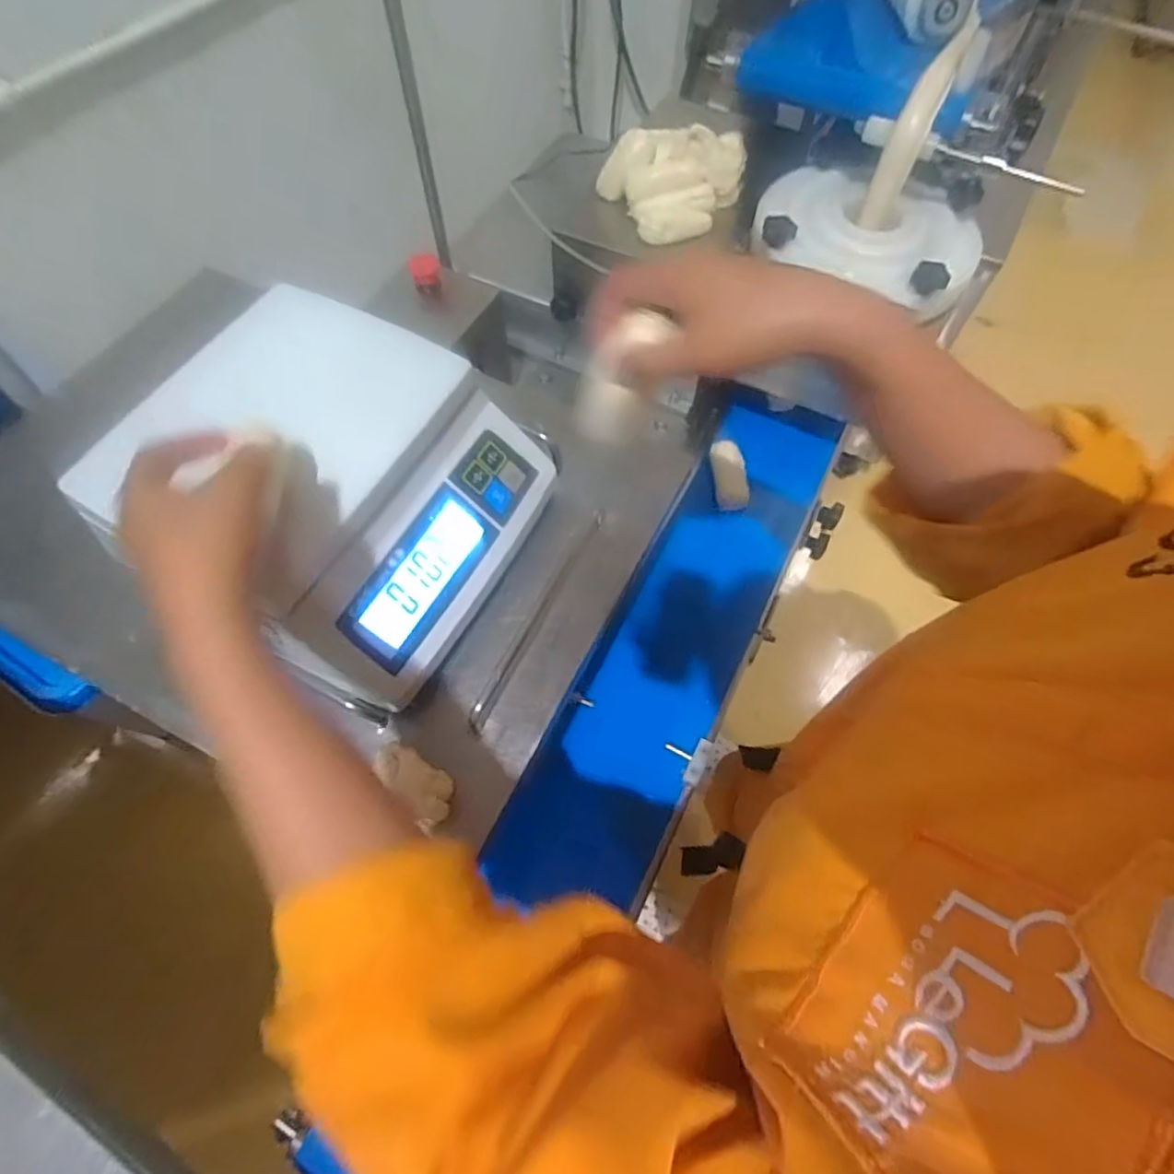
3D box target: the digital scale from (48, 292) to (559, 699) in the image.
[{"bbox_3d":[-0.186,-0.081,0.489,0.252,0.130,0.253,25,66,12],"label":"digital scale"}]

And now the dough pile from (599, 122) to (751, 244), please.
[{"bbox_3d":[0.114,-0.518,0.780,0.160,0.074,0.142,-25,66,-12],"label":"dough pile"}]

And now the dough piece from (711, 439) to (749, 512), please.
[{"bbox_3d":[0.186,-0.148,0.822,0.043,0.025,0.090,-3,63,-1],"label":"dough piece"}]

